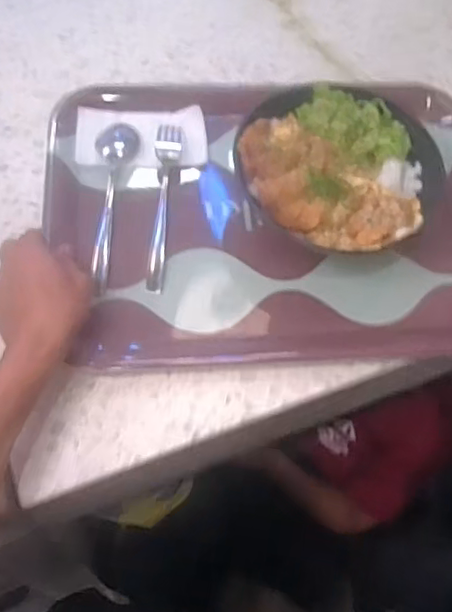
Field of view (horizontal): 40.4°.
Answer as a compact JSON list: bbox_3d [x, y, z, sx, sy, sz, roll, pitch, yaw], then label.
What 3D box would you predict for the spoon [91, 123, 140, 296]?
[{"bbox_3d":[-0.106,-0.099,0.583,0.039,0.011,0.192,1,63,-4],"label":"spoon"}]

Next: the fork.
[{"bbox_3d":[-0.058,-0.099,0.586,0.025,0.021,0.186,3,62,-3],"label":"fork"}]

